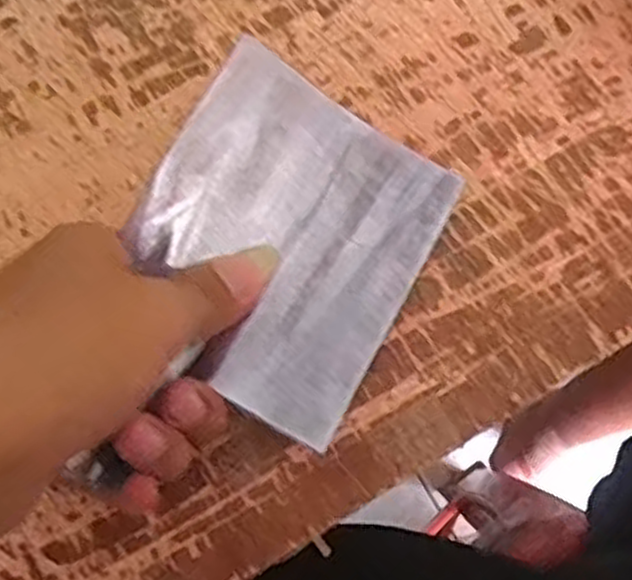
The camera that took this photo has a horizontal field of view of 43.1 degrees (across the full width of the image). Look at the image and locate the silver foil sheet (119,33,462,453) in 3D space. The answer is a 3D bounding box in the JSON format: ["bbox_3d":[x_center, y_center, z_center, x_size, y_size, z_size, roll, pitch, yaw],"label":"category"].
[{"bbox_3d":[-0.012,-0.020,0.298,0.101,0.010,0.123,32,68,-9],"label":"silver foil sheet"}]

